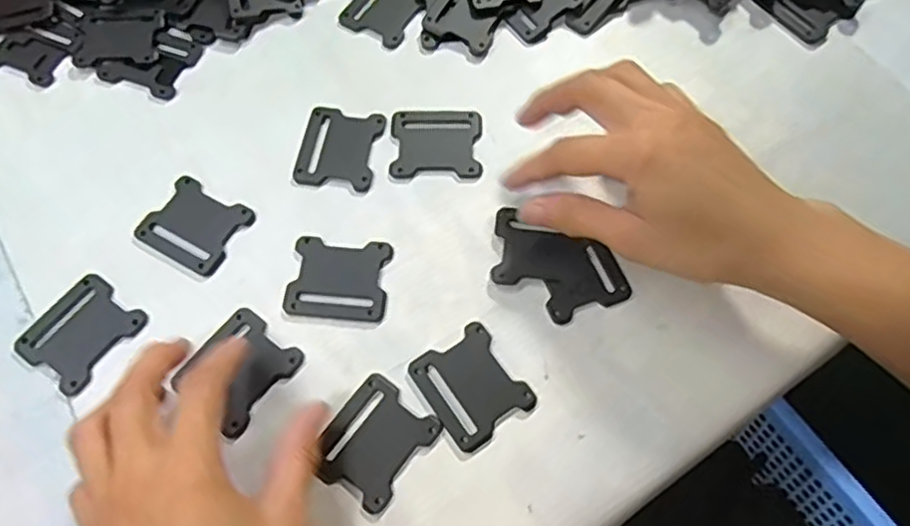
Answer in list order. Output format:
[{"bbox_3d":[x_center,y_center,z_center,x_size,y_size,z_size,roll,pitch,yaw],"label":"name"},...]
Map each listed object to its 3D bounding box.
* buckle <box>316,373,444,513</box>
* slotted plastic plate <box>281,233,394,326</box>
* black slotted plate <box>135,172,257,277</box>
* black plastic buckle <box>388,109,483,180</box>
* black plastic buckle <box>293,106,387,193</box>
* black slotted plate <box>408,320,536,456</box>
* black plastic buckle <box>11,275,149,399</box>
[{"bbox_3d":[-0.037,0.082,0.314,0.042,0.004,0.051,34,71,15],"label":"buckle"},{"bbox_3d":[-0.060,0.008,0.348,0.051,0.004,0.045,5,66,3],"label":"slotted plastic plate"},{"bbox_3d":[-0.140,-0.021,0.362,0.051,0.004,0.044,27,69,12],"label":"black slotted plate"},{"bbox_3d":[-0.010,-0.068,0.381,0.050,0.004,0.046,0,66,1],"label":"black plastic buckle"},{"bbox_3d":[-0.065,-0.066,0.381,0.043,0.004,0.051,8,66,5],"label":"black plastic buckle"},{"bbox_3d":[0.008,0.058,0.324,0.043,0.004,0.050,-32,69,-13],"label":"black slotted plate"},{"bbox_3d":[-0.188,0.034,0.338,0.046,0.004,0.050,34,70,15],"label":"black plastic buckle"}]

